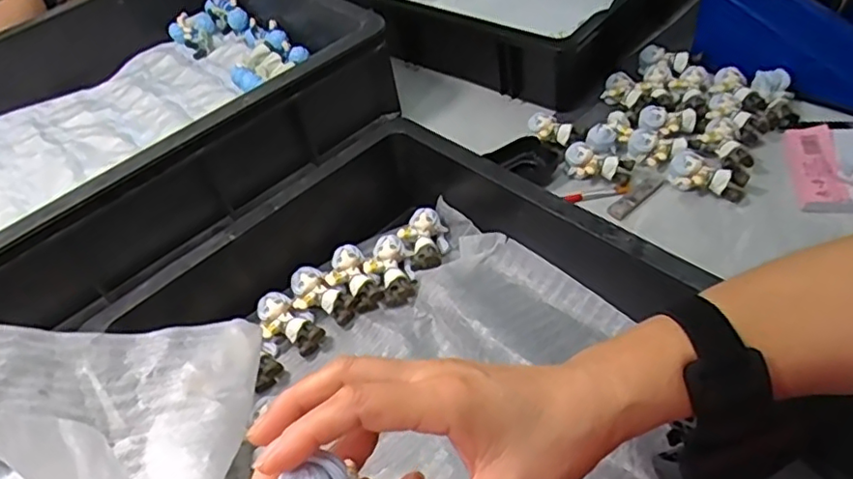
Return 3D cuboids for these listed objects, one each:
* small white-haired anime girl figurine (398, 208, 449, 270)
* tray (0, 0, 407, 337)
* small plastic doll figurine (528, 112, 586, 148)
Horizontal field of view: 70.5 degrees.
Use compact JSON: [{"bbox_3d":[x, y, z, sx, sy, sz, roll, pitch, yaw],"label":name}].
[{"bbox_3d":[-0.001,0.000,0.529,0.040,0.021,0.063,-13,46,0],"label":"small white-haired anime girl figurine"},{"bbox_3d":[-0.377,-0.131,0.631,0.564,0.113,0.446,-37,51,-22],"label":"tray"},{"bbox_3d":[0.128,-0.110,0.600,0.060,0.019,0.022,22,56,29],"label":"small plastic doll figurine"}]

